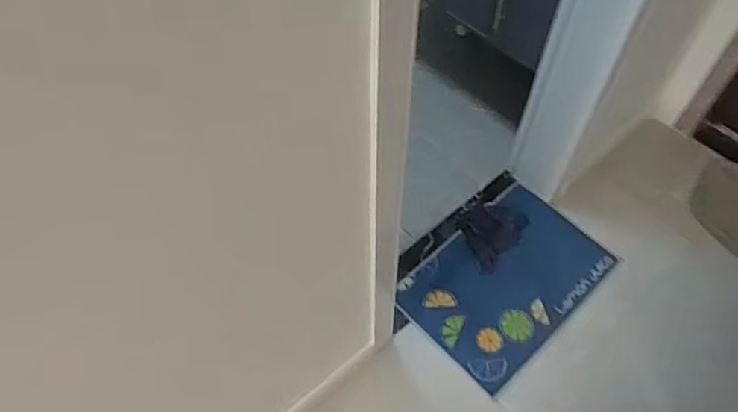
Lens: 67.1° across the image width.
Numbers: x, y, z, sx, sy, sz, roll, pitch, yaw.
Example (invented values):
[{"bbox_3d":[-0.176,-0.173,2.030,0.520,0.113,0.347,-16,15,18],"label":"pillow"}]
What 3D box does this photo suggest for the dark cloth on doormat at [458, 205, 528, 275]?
[{"bbox_3d":[0.362,0.072,1.707,0.191,0.040,0.239,36,63,22],"label":"dark cloth on doormat"}]

